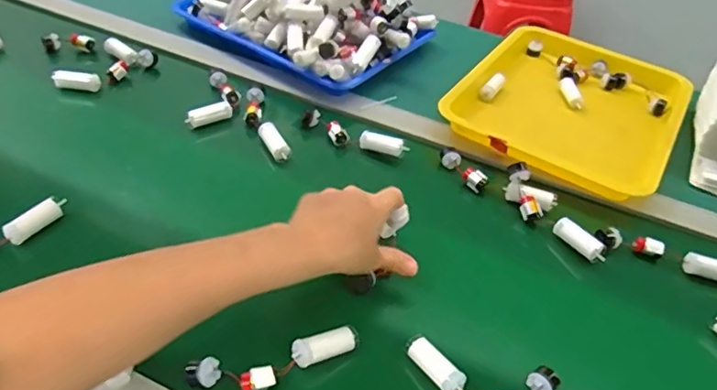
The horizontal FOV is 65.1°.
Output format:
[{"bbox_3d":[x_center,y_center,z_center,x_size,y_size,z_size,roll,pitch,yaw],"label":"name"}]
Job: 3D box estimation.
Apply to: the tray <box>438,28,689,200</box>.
[{"bbox_3d":[0.291,-0.128,0.767,0.265,0.043,0.344,28,47,20],"label":"tray"}]

